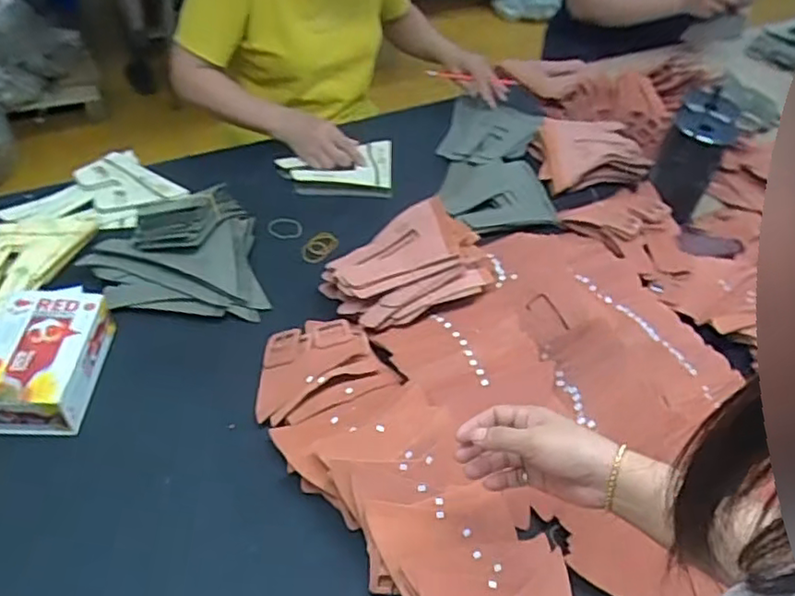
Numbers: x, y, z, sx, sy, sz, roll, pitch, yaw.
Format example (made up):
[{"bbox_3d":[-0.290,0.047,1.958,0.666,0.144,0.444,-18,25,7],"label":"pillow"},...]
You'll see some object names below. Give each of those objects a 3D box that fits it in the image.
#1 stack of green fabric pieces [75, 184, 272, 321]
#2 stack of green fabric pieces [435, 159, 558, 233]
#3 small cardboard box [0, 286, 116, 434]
[{"bbox_3d":[-0.307,-0.074,0.846,0.223,0.095,0.223,-9,49,-15],"label":"stack of green fabric pieces"},{"bbox_3d":[0.156,-0.184,1.044,0.188,0.027,0.180,-5,48,-12],"label":"stack of green fabric pieces"},{"bbox_3d":[-0.411,0.071,0.724,0.121,0.069,0.158,1,48,-6],"label":"small cardboard box"}]

